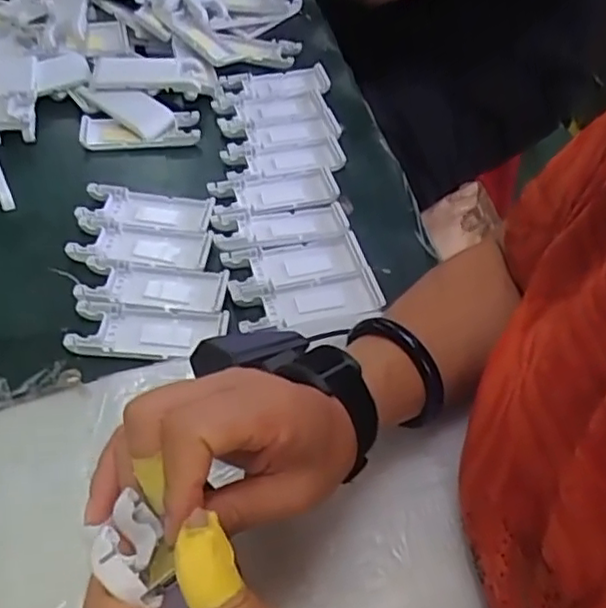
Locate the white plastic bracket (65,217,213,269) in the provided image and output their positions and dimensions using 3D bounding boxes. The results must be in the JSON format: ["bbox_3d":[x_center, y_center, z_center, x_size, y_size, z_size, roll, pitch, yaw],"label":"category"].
[{"bbox_3d":[-0.123,-0.047,0.490,0.104,0.011,0.042,4,50,1],"label":"white plastic bracket"}]

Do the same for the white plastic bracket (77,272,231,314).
[{"bbox_3d":[-0.108,-0.016,0.464,0.103,0.011,0.041,3,50,0],"label":"white plastic bracket"}]

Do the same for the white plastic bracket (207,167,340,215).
[{"bbox_3d":[-0.023,-0.095,0.532,0.105,0.008,0.045,-10,51,-10],"label":"white plastic bracket"}]

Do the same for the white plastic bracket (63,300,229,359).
[{"bbox_3d":[-0.105,0.017,0.438,0.103,0.011,0.042,2,50,0],"label":"white plastic bracket"}]

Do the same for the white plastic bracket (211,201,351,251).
[{"bbox_3d":[-0.017,-0.063,0.503,0.106,0.009,0.042,-10,51,-11],"label":"white plastic bracket"}]

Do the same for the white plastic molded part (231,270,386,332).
[{"bbox_3d":[0.003,-0.003,0.460,0.101,0.009,0.039,-9,51,-9],"label":"white plastic molded part"}]

